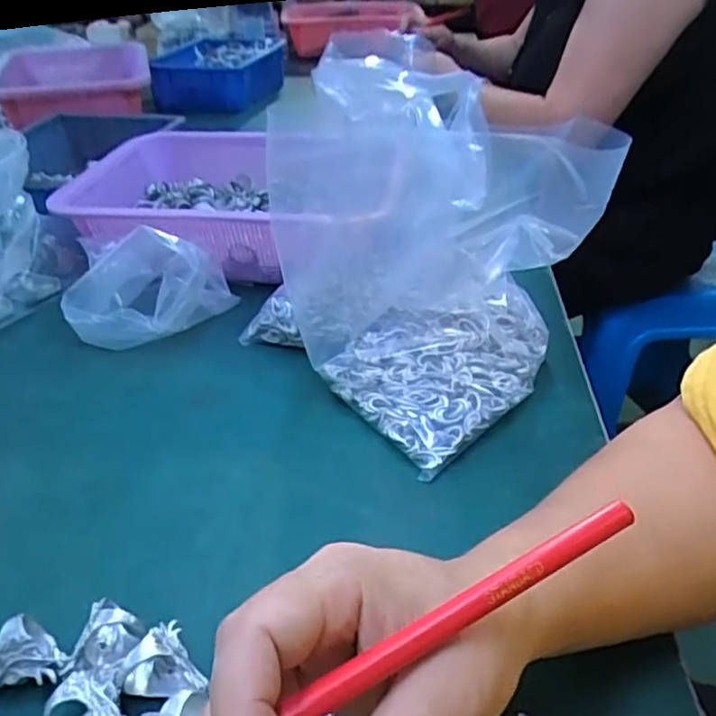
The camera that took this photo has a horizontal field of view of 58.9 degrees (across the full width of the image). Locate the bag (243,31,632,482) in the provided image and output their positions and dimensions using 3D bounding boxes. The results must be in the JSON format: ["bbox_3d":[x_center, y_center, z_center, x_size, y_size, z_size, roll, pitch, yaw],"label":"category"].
[{"bbox_3d":[0.035,-0.072,0.429,0.148,0.188,0.222,-25,41,-31],"label":"bag"}]

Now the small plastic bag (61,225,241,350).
[{"bbox_3d":[-0.173,-0.058,0.508,0.129,0.081,0.088,5,35,8],"label":"small plastic bag"}]

